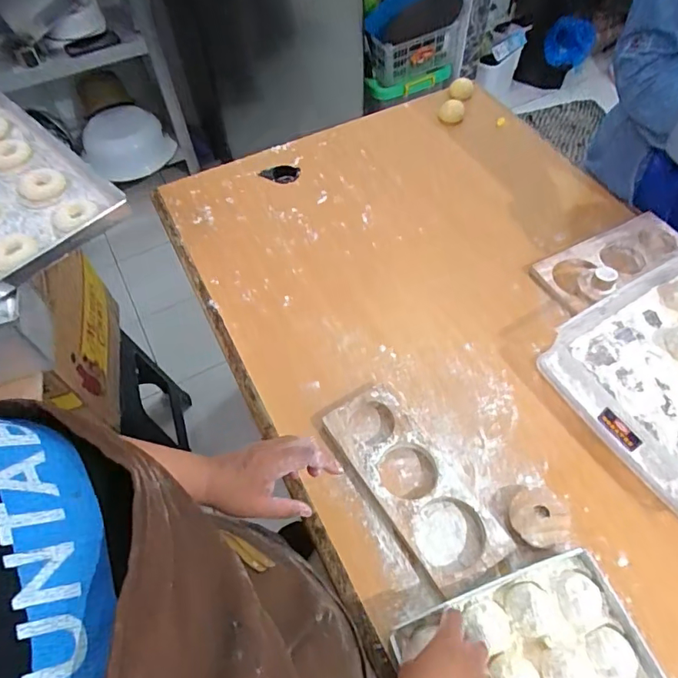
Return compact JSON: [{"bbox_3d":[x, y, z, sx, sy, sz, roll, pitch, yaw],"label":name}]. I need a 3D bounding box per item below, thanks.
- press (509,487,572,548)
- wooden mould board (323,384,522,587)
[{"bbox_3d":[0.225,0.204,0.558,0.063,0.022,0.062,-1,57,1],"label":"press"},{"bbox_3d":[0.084,0.168,0.584,0.093,0.023,0.242,-30,61,-17],"label":"wooden mould board"}]

